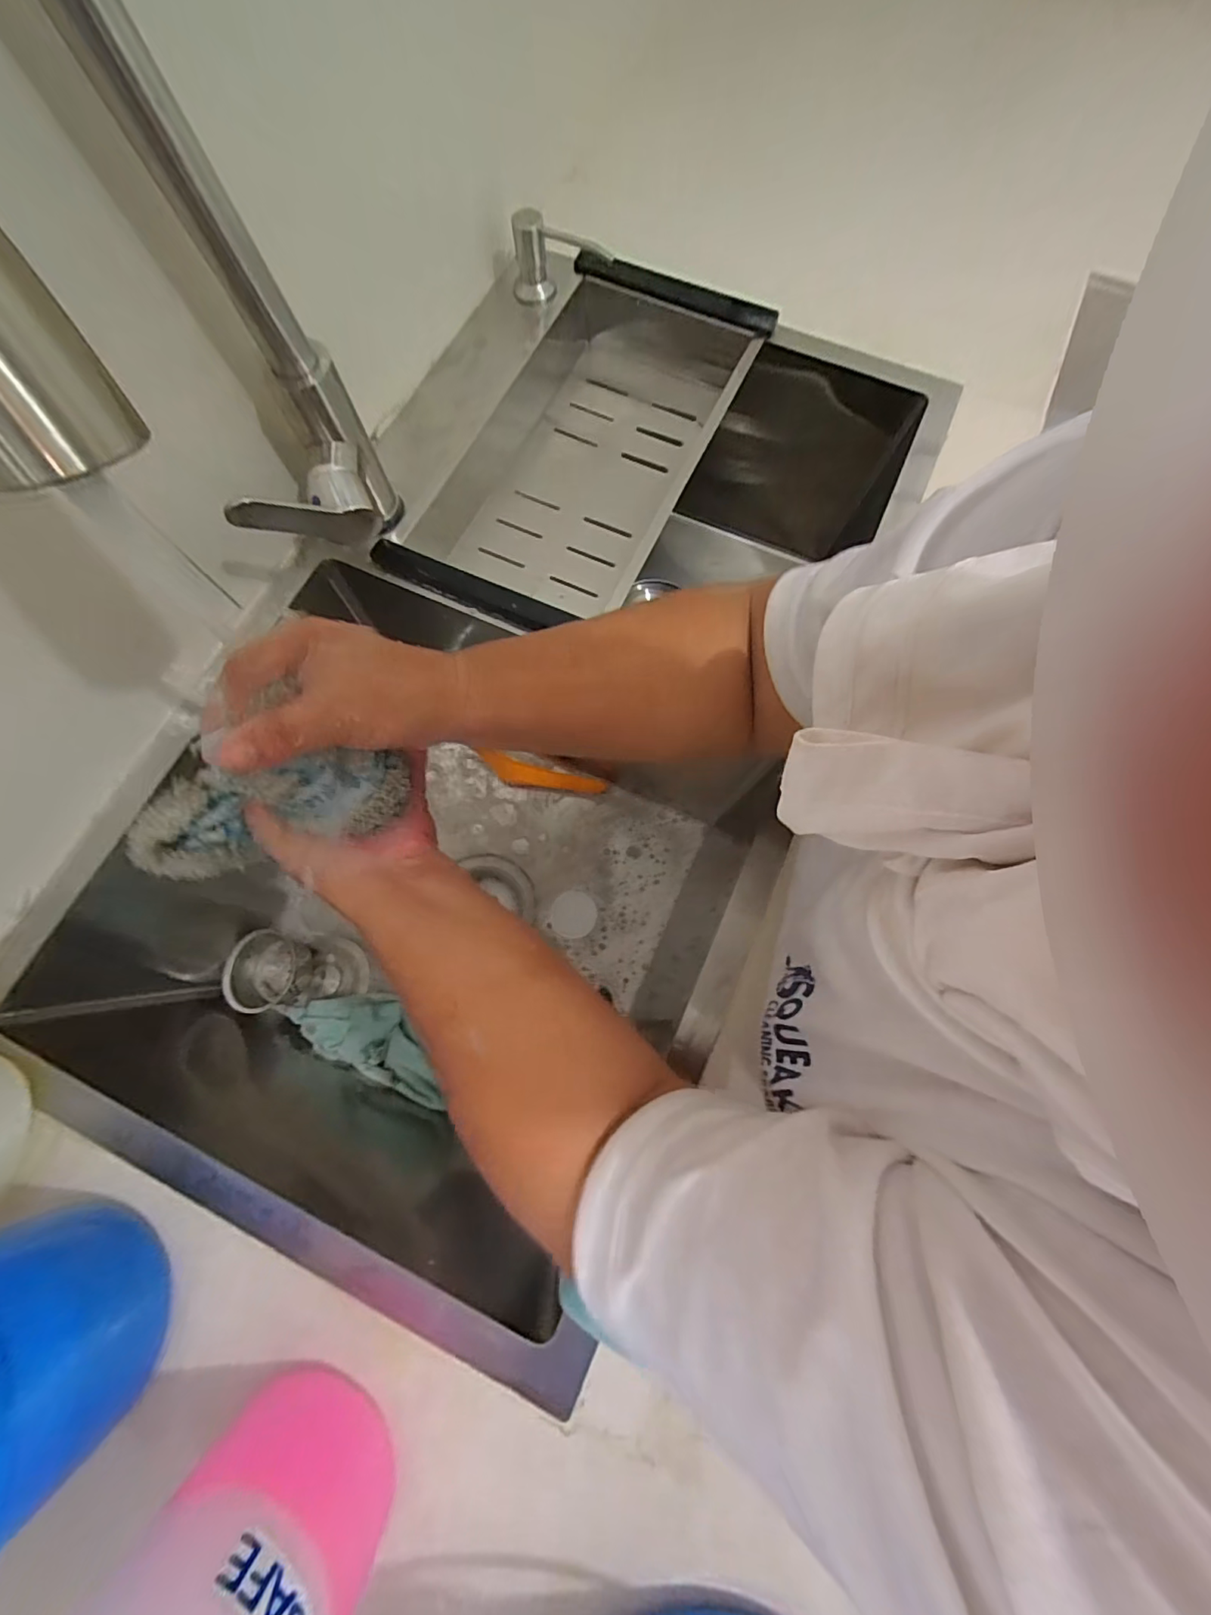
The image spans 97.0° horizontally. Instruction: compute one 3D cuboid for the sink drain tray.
[{"bbox_3d":[-0.018,-0.320,0.490,0.208,0.070,0.386,24,75,7],"label":"sink drain tray"}]

